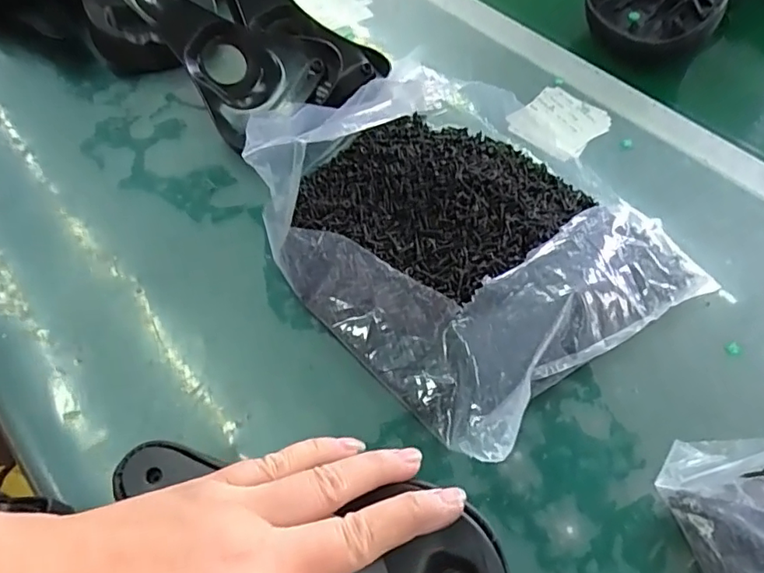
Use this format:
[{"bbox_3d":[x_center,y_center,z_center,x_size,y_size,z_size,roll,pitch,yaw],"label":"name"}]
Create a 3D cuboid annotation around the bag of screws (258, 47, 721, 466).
[{"bbox_3d":[0.054,-0.051,0.364,0.233,0.063,0.262,-31,63,-19],"label":"bag of screws"}]

